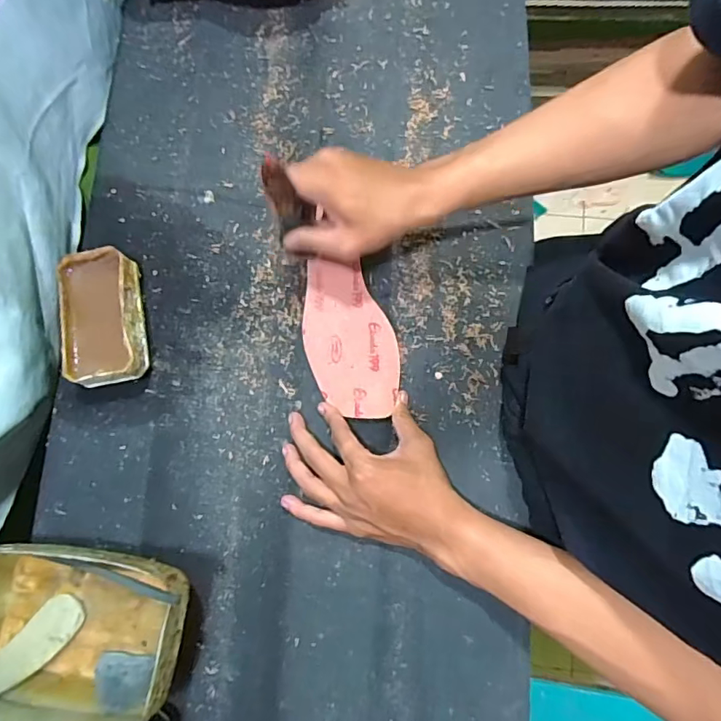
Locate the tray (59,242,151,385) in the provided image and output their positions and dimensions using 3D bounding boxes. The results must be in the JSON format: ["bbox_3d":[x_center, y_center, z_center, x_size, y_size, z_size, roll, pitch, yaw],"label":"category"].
[{"bbox_3d":[-0.245,-0.039,0.477,0.069,0.044,0.126,-12,79,-2],"label":"tray"}]

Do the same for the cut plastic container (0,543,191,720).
[{"bbox_3d":[-0.235,0.218,0.406,0.180,0.074,0.123,5,79,1],"label":"cut plastic container"}]

